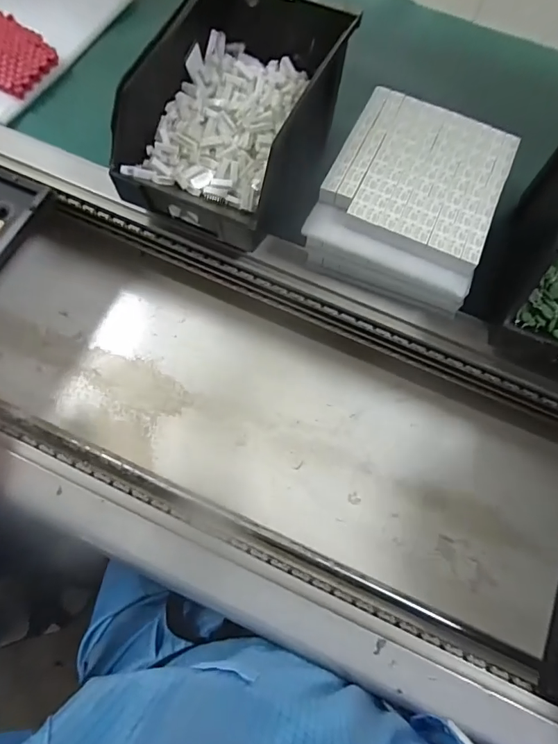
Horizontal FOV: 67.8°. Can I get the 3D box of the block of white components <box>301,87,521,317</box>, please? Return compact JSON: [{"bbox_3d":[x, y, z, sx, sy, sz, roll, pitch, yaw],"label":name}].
[{"bbox_3d":[0.132,-0.174,0.421,0.156,0.069,0.188,22,73,5],"label":"block of white components"}]

